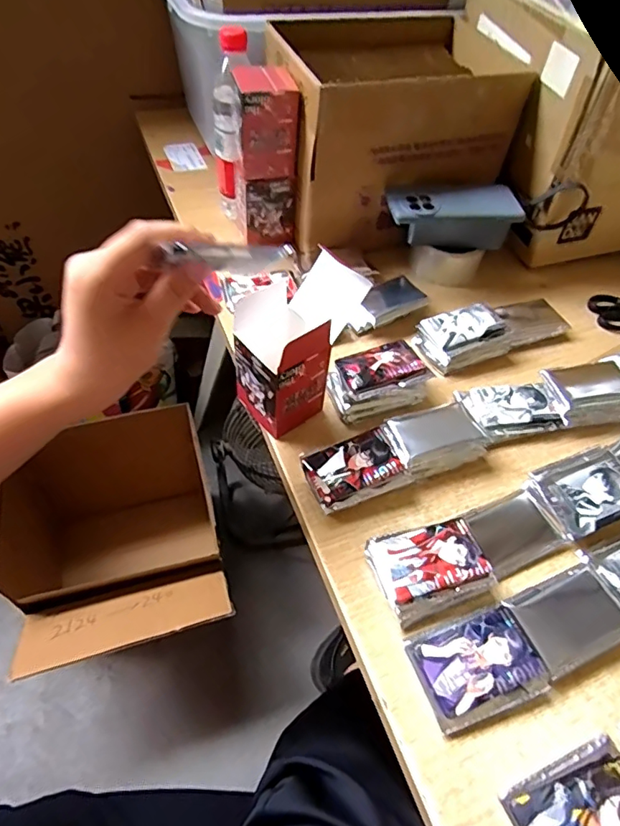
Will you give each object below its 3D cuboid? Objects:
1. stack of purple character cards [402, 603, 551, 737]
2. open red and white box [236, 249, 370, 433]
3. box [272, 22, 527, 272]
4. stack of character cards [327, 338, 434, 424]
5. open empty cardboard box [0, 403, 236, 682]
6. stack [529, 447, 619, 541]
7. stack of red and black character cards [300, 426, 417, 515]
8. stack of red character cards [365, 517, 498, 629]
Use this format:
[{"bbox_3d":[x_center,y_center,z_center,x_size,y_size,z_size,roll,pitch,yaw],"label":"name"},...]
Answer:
[{"bbox_3d":[0.126,0.190,0.385,0.089,0.020,0.066,-14,54,-16],"label":"stack of purple character cards"},{"bbox_3d":[-0.017,-0.063,0.492,0.106,0.141,0.077,-34,62,-28],"label":"open red and white box"},{"bbox_3d":[0.103,-0.368,0.671,0.280,0.182,0.189,-10,53,-13],"label":"box"},{"bbox_3d":[0.071,-0.035,0.542,0.099,0.039,0.073,-13,54,-16],"label":"stack of character cards"},{"bbox_3d":[-0.340,0.263,0.957,0.313,0.363,0.372,-11,53,-14],"label":"open empty cardboard box"},{"bbox_3d":[0.256,0.075,0.477,0.085,0.029,0.070,-16,55,-17],"label":"stack"},{"bbox_3d":[0.043,0.055,0.480,0.088,0.030,0.059,-15,54,-16],"label":"stack of red and black character cards"},{"bbox_3d":[0.099,0.128,0.424,0.086,0.032,0.068,-13,54,-15],"label":"stack of red character cards"}]

